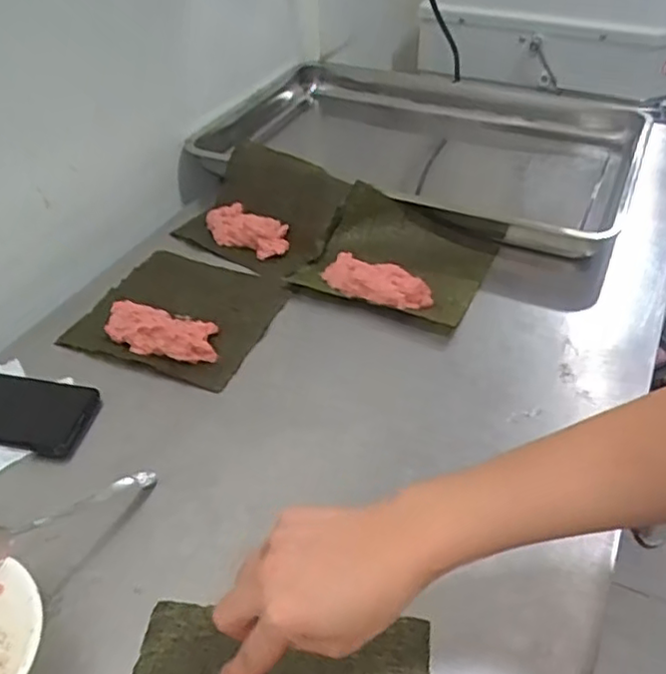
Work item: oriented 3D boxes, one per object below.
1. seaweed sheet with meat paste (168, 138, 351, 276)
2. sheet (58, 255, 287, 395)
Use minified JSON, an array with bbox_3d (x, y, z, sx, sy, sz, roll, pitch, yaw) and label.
[{"bbox_3d":[-0.090,-0.164,0.815,0.194,0.057,0.165,19,46,20],"label":"seaweed sheet with meat paste"},{"bbox_3d":[-0.165,-0.037,0.705,0.195,0.033,0.176,15,45,17],"label":"sheet"}]

